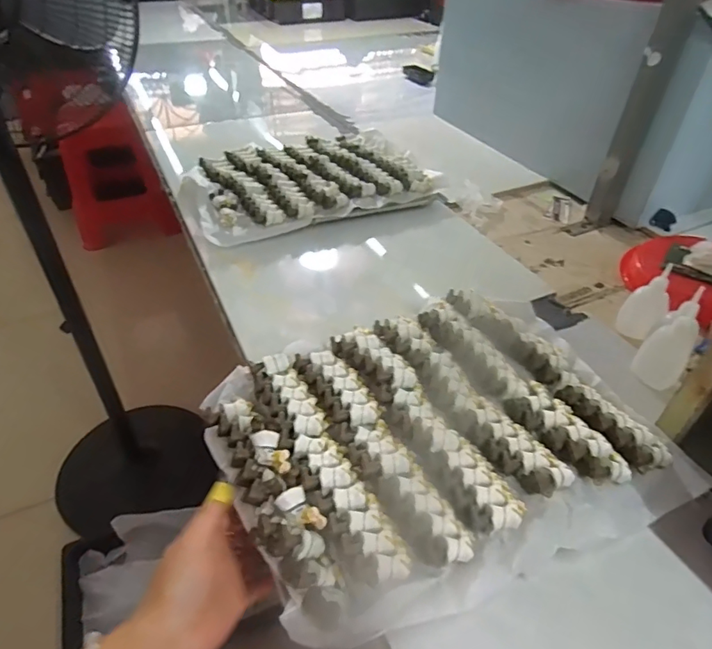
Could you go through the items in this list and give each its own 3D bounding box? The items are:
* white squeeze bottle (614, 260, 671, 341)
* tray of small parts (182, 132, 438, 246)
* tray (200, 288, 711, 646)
[{"bbox_3d":[0.325,-0.022,0.550,0.042,0.086,0.034,28,48,26],"label":"white squeeze bottle"},{"bbox_3d":[-0.087,-0.230,0.798,0.368,0.048,0.261,-21,46,-23],"label":"tray of small parts"},{"bbox_3d":[0.071,0.087,0.434,0.354,0.031,0.266,-14,44,-17],"label":"tray"}]

